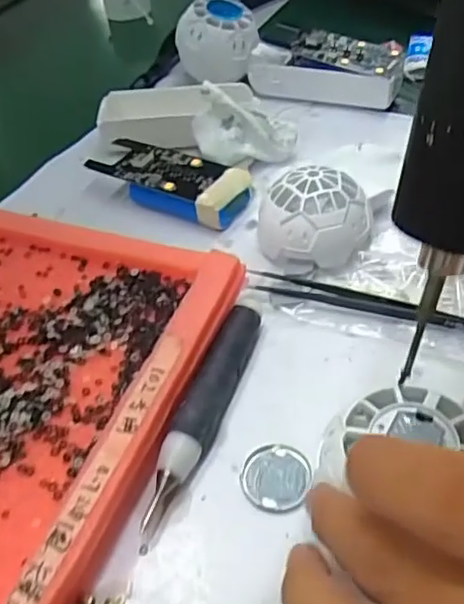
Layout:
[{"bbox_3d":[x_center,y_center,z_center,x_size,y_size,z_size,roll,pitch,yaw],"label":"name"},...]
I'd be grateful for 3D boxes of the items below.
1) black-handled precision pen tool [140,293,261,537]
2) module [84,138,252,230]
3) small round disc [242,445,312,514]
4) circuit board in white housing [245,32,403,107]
[{"bbox_3d":[-0.007,0.038,0.259,0.017,0.021,0.126,11,47,16],"label":"black-handled precision pen tool"},{"bbox_3d":[-0.038,-0.076,0.370,0.104,0.023,0.040,22,52,26],"label":"module"},{"bbox_3d":[0.017,0.070,0.236,0.027,0.004,0.027,-3,45,3],"label":"small round disc"},{"bbox_3d":[0.070,-0.174,0.442,0.112,0.040,0.044,15,49,20],"label":"circuit board in white housing"}]

